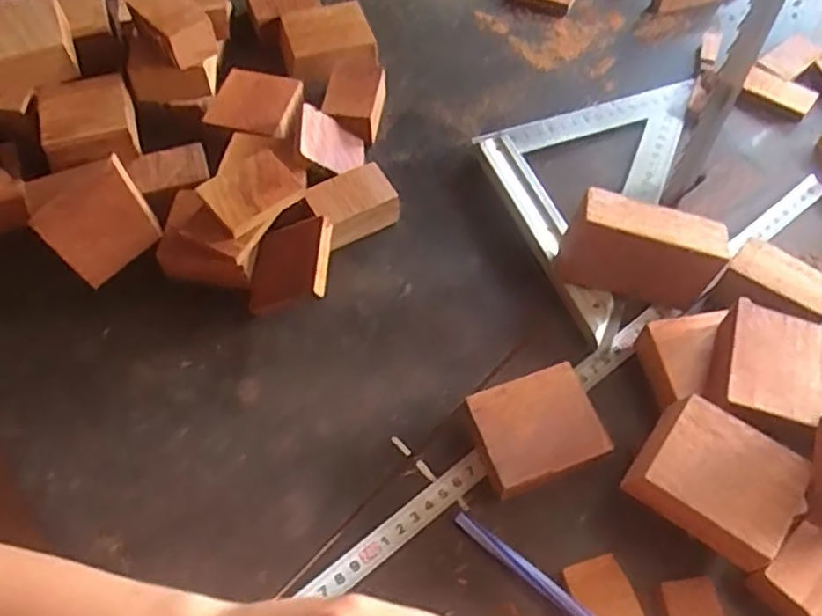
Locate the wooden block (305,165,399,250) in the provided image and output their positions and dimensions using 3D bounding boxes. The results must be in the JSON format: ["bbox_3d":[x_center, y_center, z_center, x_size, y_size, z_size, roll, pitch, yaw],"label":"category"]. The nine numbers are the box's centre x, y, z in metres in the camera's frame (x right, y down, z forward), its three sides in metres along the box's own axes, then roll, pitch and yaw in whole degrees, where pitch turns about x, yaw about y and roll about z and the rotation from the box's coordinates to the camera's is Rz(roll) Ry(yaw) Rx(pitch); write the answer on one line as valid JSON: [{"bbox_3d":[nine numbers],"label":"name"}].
[{"bbox_3d":[-0.039,-0.069,0.472,0.055,0.031,0.038,-27,62,-15],"label":"wooden block"}]

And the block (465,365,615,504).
[{"bbox_3d":[0.068,0.070,0.387,0.065,0.030,0.056,-18,60,-10],"label":"block"}]

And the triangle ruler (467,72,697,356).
[{"bbox_3d":[0.111,-0.094,0.492,0.126,0.017,0.242,21,61,13],"label":"triangle ruler"}]

